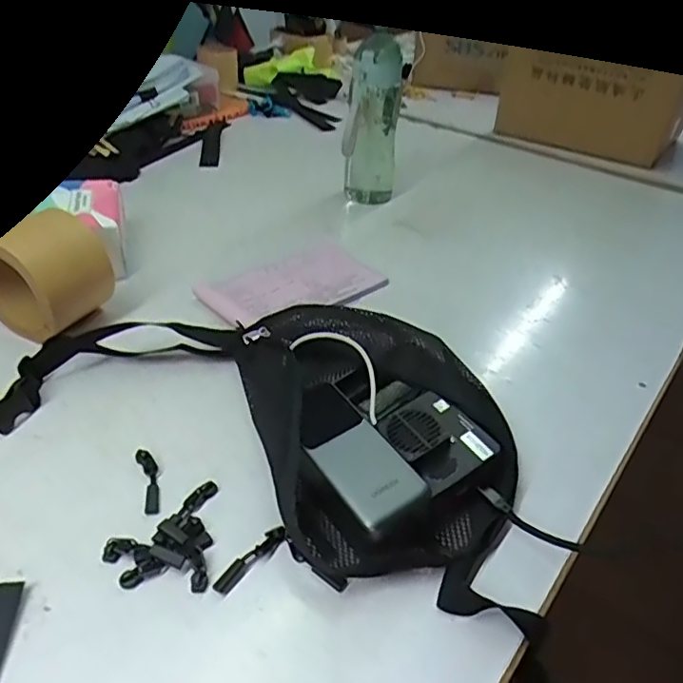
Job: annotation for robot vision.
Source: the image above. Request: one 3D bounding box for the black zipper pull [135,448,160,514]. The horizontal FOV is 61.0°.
[{"bbox_3d":[-0.142,0.102,0.430,0.014,0.004,0.058,-11,41,-20],"label":"black zipper pull"}]

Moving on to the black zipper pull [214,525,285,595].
[{"bbox_3d":[-0.060,0.142,0.383,0.012,0.006,0.057,31,45,30],"label":"black zipper pull"}]

